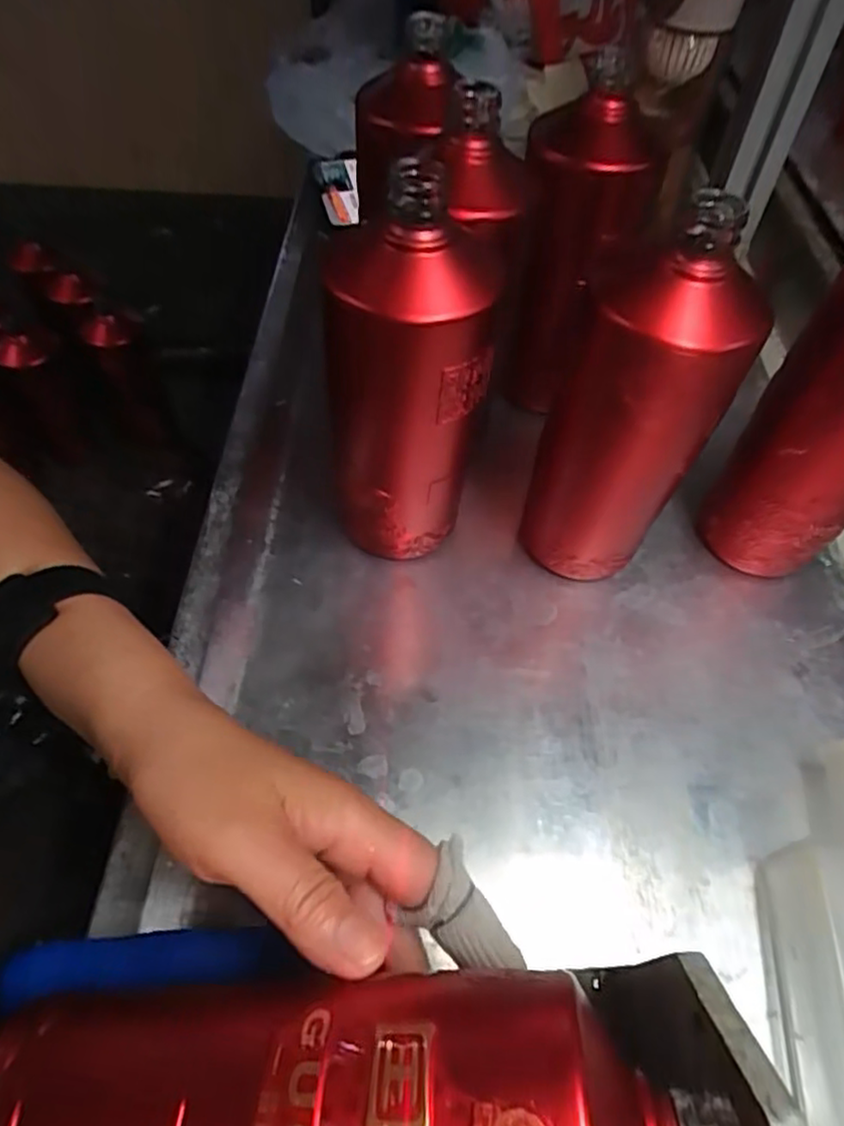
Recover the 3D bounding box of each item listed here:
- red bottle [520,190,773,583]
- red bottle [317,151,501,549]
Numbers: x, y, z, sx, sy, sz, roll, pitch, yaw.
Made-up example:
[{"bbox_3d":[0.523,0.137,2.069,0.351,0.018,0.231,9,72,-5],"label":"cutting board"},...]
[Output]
[{"bbox_3d":[0.111,-0.073,0.361,0.088,0.209,0.073,17,57,12],"label":"red bottle"},{"bbox_3d":[-0.010,-0.090,0.361,0.081,0.209,0.089,-4,55,-3],"label":"red bottle"}]

